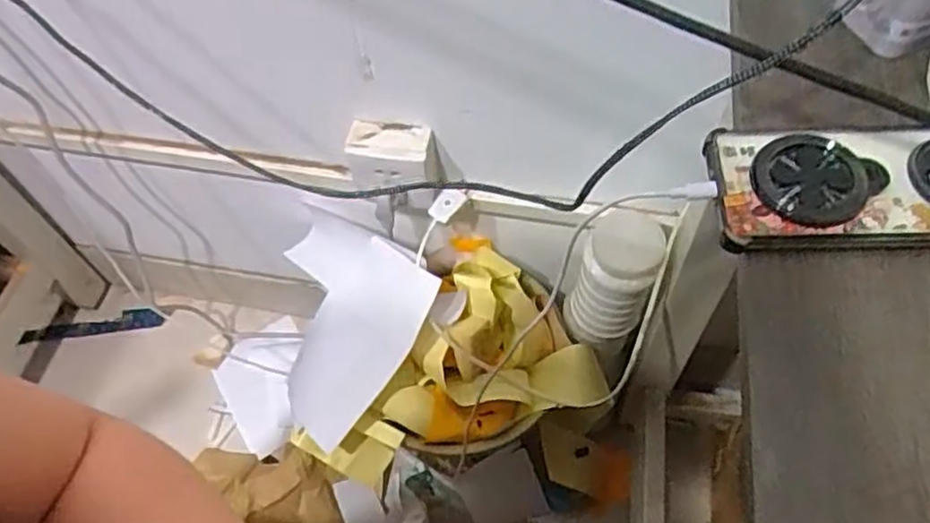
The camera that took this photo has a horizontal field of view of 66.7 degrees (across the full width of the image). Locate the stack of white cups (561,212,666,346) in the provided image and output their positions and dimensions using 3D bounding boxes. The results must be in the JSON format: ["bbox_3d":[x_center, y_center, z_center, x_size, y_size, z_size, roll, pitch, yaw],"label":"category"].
[{"bbox_3d":[0.161,0.022,0.758,0.080,0.168,0.074,21,62,16],"label":"stack of white cups"}]

